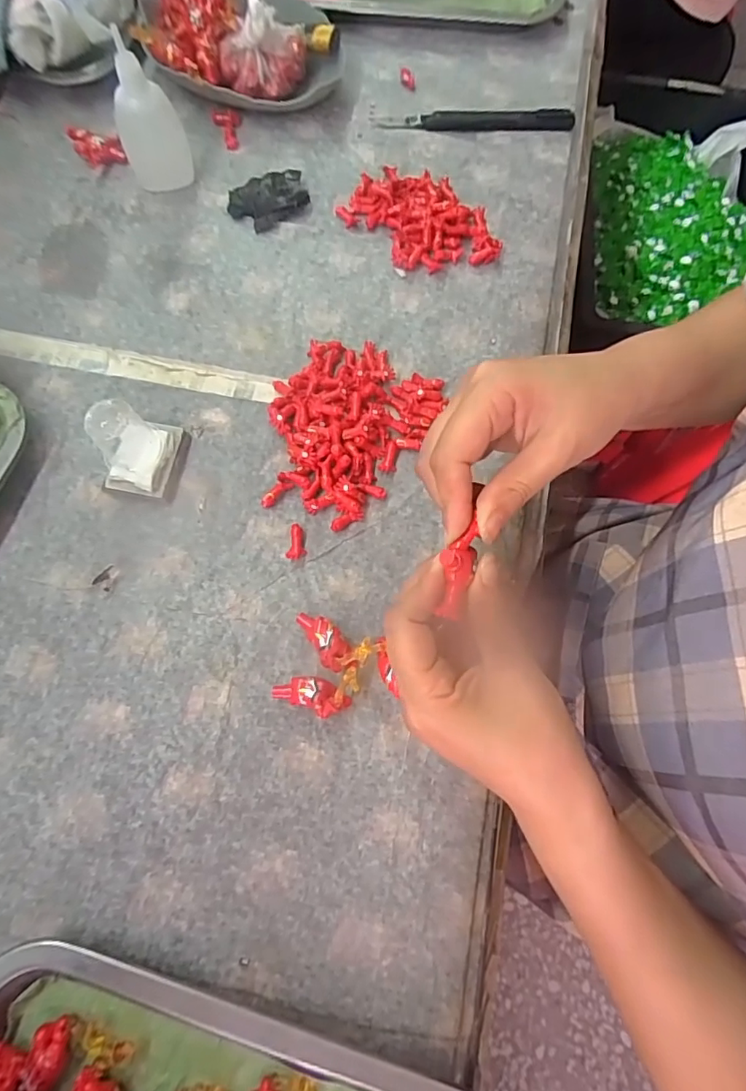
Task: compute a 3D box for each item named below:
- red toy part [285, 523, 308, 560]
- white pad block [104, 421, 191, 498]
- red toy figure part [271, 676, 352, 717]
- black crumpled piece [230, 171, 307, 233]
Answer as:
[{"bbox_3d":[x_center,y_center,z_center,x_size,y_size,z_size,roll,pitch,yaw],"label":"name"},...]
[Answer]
[{"bbox_3d":[-0.047,-0.002,0.322,0.012,0.007,0.022,5,73,1],"label":"red toy part"},{"bbox_3d":[-0.143,-0.055,0.330,0.035,0.016,0.051,15,74,3],"label":"white pad block"},{"bbox_3d":[-0.034,0.083,0.292,0.042,0.014,0.018,20,74,5],"label":"red toy figure part"},{"bbox_3d":[-0.082,-0.269,0.400,0.058,0.012,0.045,-29,76,-9],"label":"black crumpled piece"}]

